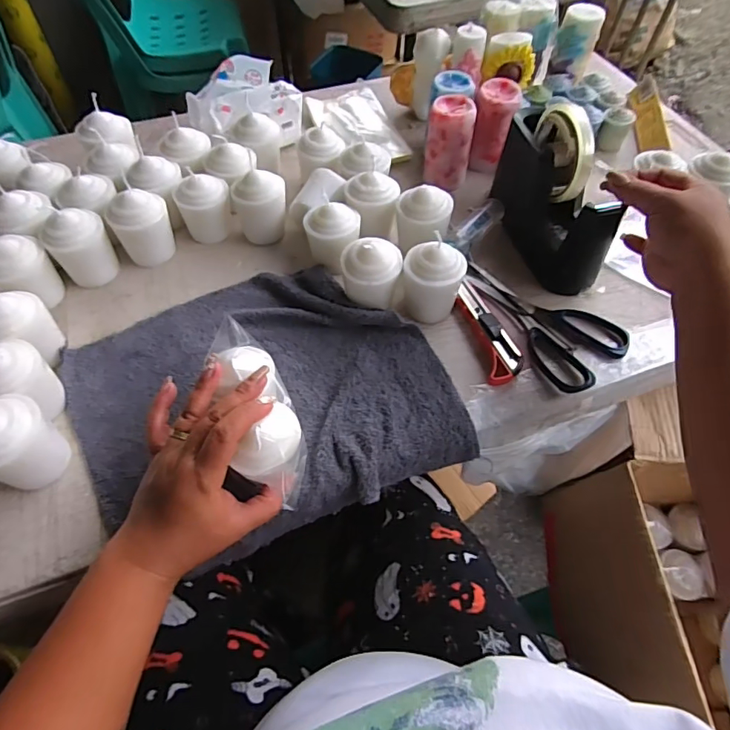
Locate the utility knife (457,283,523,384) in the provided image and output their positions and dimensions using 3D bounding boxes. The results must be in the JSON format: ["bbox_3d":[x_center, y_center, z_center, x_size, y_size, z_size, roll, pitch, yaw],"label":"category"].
[{"bbox_3d":[0.115,-0.035,0.461,0.036,0.015,0.121,-14,59,-9],"label":"utility knife"}]

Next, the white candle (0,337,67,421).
[{"bbox_3d":[-0.290,0.011,0.397,0.052,0.068,0.054,0,58,0],"label":"white candle"}]

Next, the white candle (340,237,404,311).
[{"bbox_3d":[0.005,-0.087,0.453,0.056,0.057,0.046,3,58,2],"label":"white candle"}]

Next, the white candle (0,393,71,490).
[{"bbox_3d":[-0.262,0.061,0.362,0.054,0.077,0.058,24,61,14],"label":"white candle"}]

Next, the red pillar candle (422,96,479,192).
[{"bbox_3d":[0.100,-0.261,0.567,0.052,0.090,0.057,10,58,6],"label":"red pillar candle"}]

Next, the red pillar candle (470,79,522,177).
[{"bbox_3d":[0.155,-0.292,0.587,0.049,0.089,0.054,12,58,7],"label":"red pillar candle"}]

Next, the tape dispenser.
[{"bbox_3d":[0.191,-0.180,0.486,0.049,0.129,0.174,-14,59,-9],"label":"tape dispenser"}]

